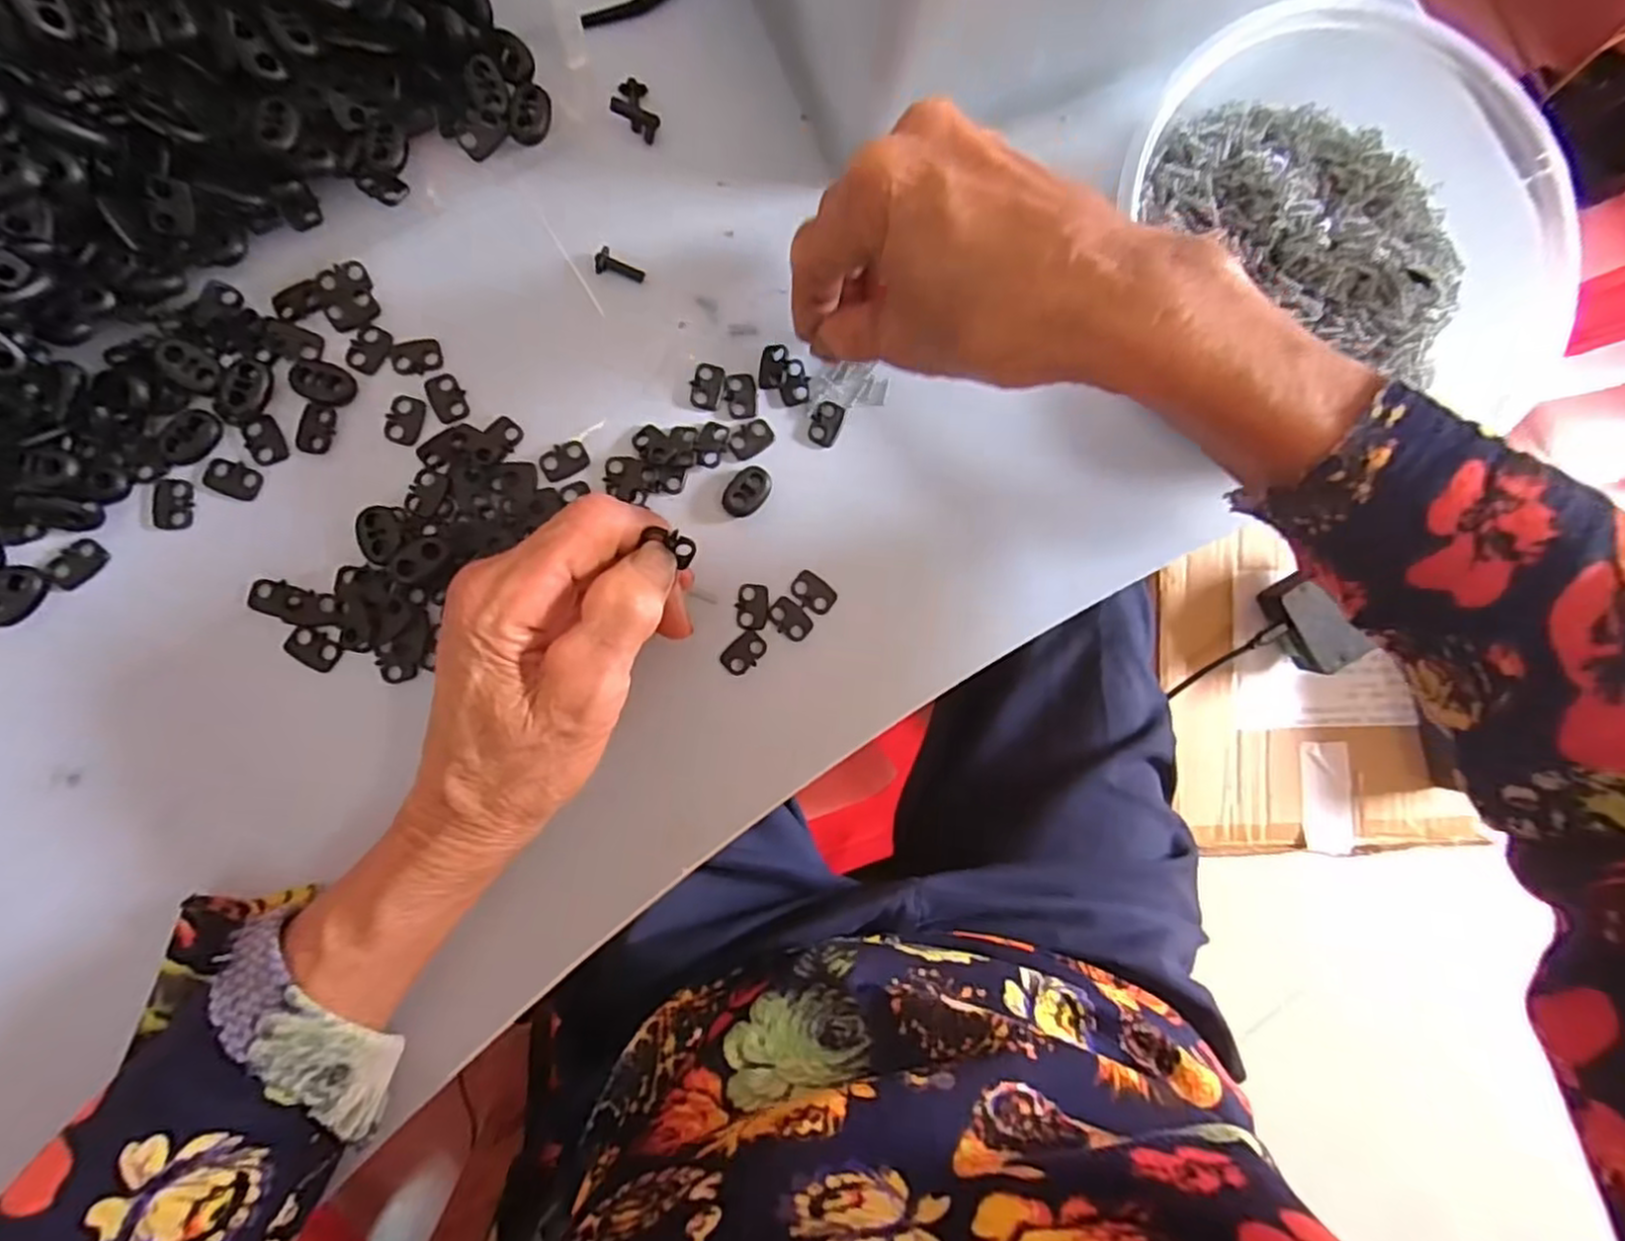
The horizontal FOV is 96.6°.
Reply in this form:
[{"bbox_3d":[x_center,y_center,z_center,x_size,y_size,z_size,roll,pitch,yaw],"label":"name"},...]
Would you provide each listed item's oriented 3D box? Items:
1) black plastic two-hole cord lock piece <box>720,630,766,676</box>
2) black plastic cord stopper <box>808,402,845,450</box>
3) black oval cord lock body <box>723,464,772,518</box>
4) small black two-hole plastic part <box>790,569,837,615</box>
[{"bbox_3d":[-0.027,0.013,0.286,0.013,0.004,0.019,41,83,-5],"label":"black plastic two-hole cord lock piece"},{"bbox_3d":[0.006,-0.081,0.296,0.013,0.004,0.019,24,85,-6],"label":"black plastic cord stopper"},{"bbox_3d":[-0.026,-0.051,0.288,0.015,0.005,0.021,38,83,-5],"label":"black oval cord lock body"},{"bbox_3d":[0.001,-0.011,0.293,0.018,0.004,0.013,37,83,-5],"label":"small black two-hole plastic part"}]

